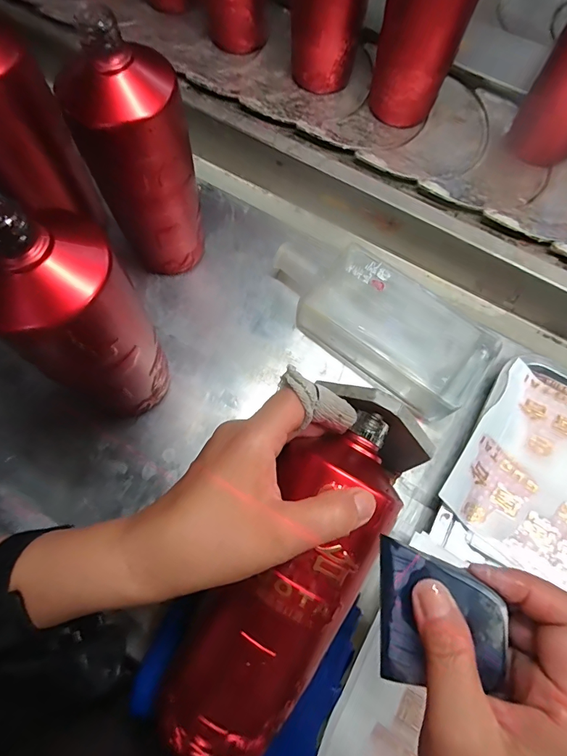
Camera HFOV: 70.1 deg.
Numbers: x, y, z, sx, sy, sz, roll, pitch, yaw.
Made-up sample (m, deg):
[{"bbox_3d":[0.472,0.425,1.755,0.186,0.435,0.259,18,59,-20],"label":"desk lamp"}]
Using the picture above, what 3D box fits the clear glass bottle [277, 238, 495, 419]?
[{"bbox_3d":[0.089,-0.055,0.392,0.223,0.042,0.096,34,77,10],"label":"clear glass bottle"}]

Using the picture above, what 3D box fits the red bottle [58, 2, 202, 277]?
[{"bbox_3d":[-0.114,-0.168,0.343,0.063,0.206,0.082,26,76,8],"label":"red bottle"}]

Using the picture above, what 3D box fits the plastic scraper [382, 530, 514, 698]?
[{"bbox_3d":[0.077,0.122,0.201,0.059,0.004,0.072,0,92,34],"label":"plastic scraper"}]

